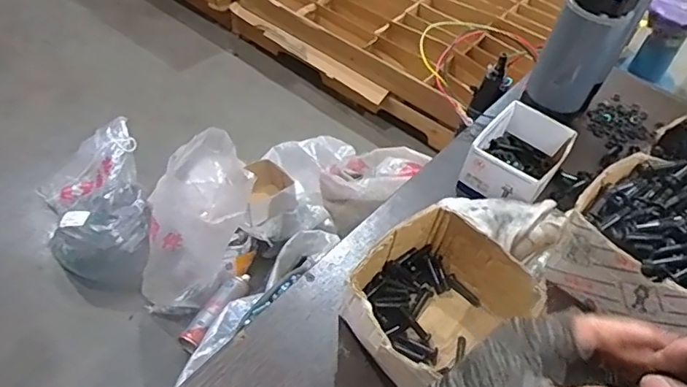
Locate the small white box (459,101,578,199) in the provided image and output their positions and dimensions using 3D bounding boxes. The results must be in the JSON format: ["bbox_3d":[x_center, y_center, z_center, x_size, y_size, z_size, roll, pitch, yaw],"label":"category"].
[{"bbox_3d":[0.206,-0.039,0.628,0.086,0.070,0.127,35,54,23],"label":"small white box"}]

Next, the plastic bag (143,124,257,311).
[{"bbox_3d":[-0.300,0.050,1.145,0.193,0.275,0.326,12,48,4],"label":"plastic bag"}]

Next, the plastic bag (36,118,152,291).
[{"bbox_3d":[-0.574,0.022,1.186,0.239,0.210,0.346,-12,51,-16],"label":"plastic bag"}]

